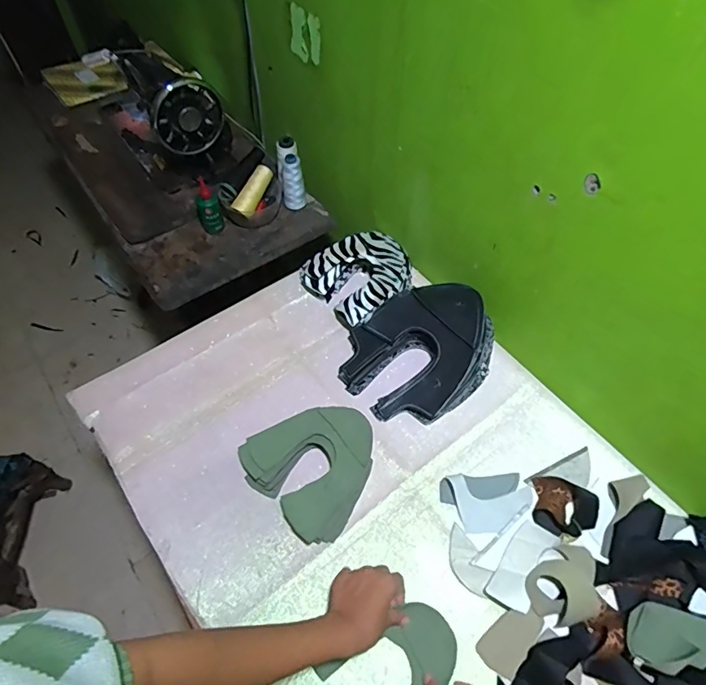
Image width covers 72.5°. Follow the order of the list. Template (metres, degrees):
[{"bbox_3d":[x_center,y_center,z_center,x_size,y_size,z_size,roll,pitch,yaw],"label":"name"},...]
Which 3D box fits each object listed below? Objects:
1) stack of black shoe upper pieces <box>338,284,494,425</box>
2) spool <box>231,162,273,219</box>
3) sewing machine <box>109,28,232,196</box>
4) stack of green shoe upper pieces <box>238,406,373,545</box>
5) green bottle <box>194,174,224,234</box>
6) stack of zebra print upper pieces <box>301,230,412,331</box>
[{"bbox_3d":[0.108,0.005,0.757,0.244,0.096,0.193,-32,62,-19],"label":"stack of black shoe upper pieces"},{"bbox_3d":[-0.194,-0.298,0.950,0.034,0.034,0.116,21,71,14],"label":"spool"},{"bbox_3d":[-0.387,-0.480,0.995,0.168,0.220,0.291,-31,61,-18],"label":"sewing machine"},{"bbox_3d":[-0.051,0.167,0.682,0.176,0.049,0.169,39,65,23],"label":"stack of green shoe upper pieces"},{"bbox_3d":[-0.279,-0.259,0.927,0.045,0.103,0.034,-18,58,-11],"label":"green bottle"},{"bbox_3d":[0.008,-0.119,0.851,0.165,0.074,0.168,39,65,23],"label":"stack of zebra print upper pieces"}]

